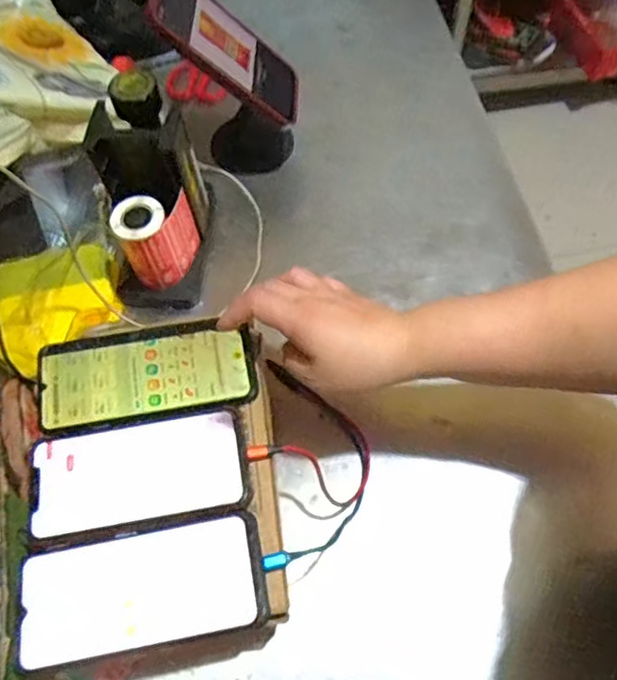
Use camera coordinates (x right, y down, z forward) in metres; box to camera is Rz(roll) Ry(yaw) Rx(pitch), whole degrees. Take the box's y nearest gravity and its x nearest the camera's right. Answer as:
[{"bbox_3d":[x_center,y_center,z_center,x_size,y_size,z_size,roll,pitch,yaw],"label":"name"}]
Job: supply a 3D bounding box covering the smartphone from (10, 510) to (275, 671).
[{"bbox_3d":[-0.111,0.165,0.424,0.158,0.010,0.076,-10,64,-4],"label":"smartphone"}]

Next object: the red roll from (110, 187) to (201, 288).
[{"bbox_3d":[-0.137,-0.094,0.596,0.066,0.082,0.044,-18,65,-8],"label":"red roll"}]

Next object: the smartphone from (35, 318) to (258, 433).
[{"bbox_3d":[-0.125,0.026,0.495,0.163,0.011,0.077,-7,64,-6],"label":"smartphone"}]

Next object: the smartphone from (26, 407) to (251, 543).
[{"bbox_3d":[-0.123,0.096,0.461,0.153,0.006,0.077,-9,64,-3],"label":"smartphone"}]

